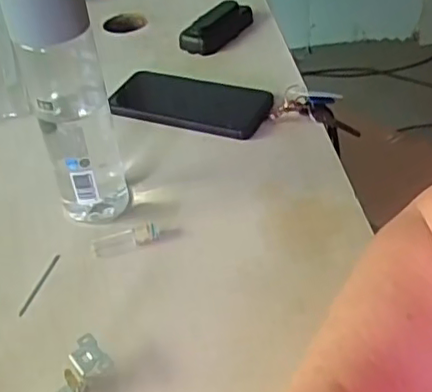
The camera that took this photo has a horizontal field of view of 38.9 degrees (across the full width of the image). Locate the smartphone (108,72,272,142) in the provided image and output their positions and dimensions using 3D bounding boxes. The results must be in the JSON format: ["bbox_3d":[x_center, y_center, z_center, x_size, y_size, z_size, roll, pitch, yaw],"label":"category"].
[{"bbox_3d":[-0.031,-0.100,0.636,0.170,0.011,0.082,13,44,20],"label":"smartphone"}]

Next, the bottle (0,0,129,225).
[{"bbox_3d":[-0.108,-0.070,0.462,0.057,0.205,0.063,-17,43,-13],"label":"bottle"}]

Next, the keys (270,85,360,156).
[{"bbox_3d":[0.111,-0.079,0.629,0.052,0.107,0.028,-49,39,19],"label":"keys"}]

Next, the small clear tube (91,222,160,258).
[{"bbox_3d":[-0.073,0.034,0.491,0.053,0.010,0.019,-14,42,-10],"label":"small clear tube"}]

